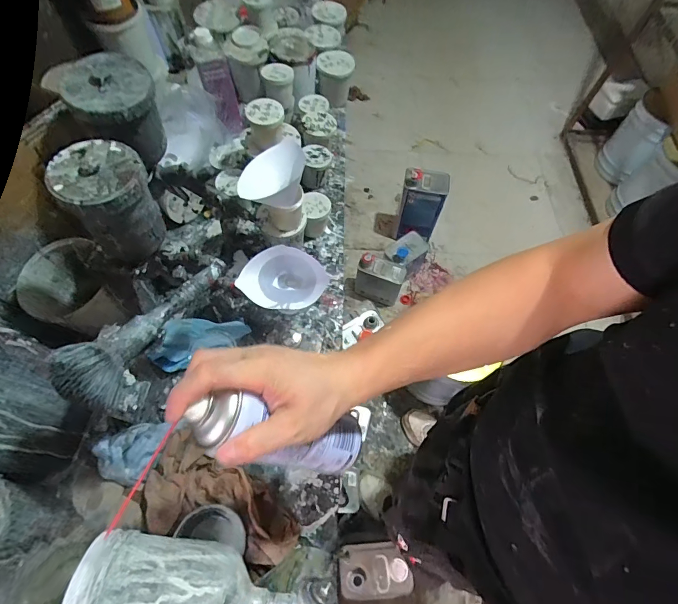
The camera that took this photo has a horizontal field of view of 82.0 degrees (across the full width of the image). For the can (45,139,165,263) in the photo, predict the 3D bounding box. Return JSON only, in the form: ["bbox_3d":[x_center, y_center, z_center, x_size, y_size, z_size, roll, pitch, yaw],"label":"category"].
[{"bbox_3d":[-0.275,-0.122,0.485,0.091,0.127,0.094,1,63,-2],"label":"can"}]

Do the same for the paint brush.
[{"bbox_3d":[-0.227,0.022,0.478,0.067,0.053,0.240,27,47,9],"label":"paint brush"}]

